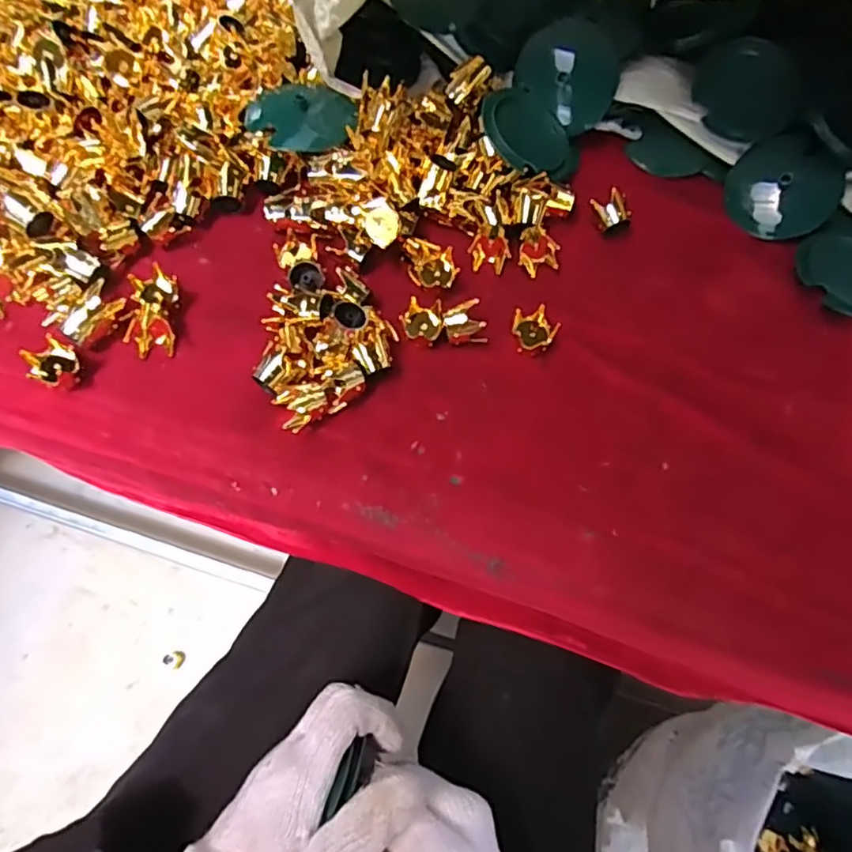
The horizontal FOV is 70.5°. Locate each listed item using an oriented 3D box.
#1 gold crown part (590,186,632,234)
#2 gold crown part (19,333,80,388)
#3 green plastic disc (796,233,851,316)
[{"bbox_3d":[0.133,-0.152,0.431,0.022,0.020,0.025,-24,71,-13],"label":"gold crown part"},{"bbox_3d":[-0.225,-0.038,0.363,0.028,0.021,0.028,1,67,-3],"label":"gold crown part"},{"bbox_3d":[0.297,-0.105,0.423,0.054,0.018,0.073,-36,74,-17],"label":"green plastic disc"}]

